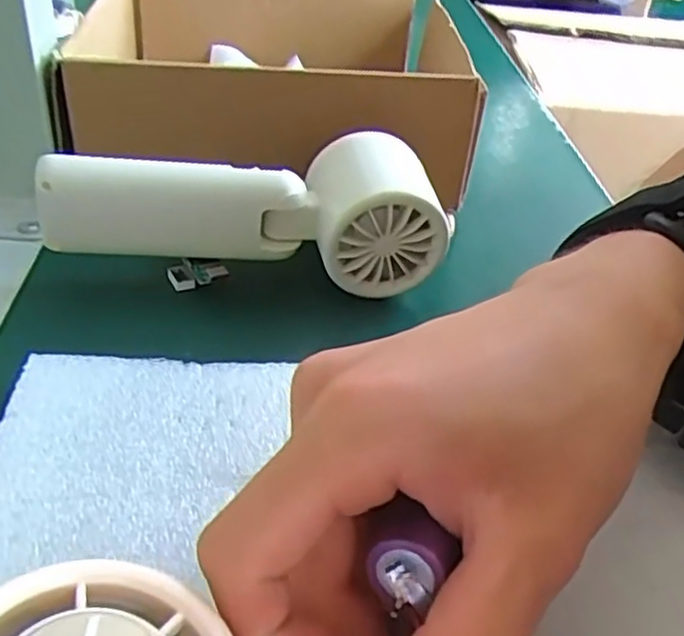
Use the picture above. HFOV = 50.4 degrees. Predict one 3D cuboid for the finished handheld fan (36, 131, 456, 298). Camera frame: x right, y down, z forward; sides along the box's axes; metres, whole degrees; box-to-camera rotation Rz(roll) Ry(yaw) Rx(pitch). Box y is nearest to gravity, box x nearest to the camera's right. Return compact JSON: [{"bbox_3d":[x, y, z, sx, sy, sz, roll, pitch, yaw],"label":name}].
[{"bbox_3d":[-0.039,-0.047,0.313,0.165,0.049,0.050,0,37,-8],"label":"finished handheld fan"}]

